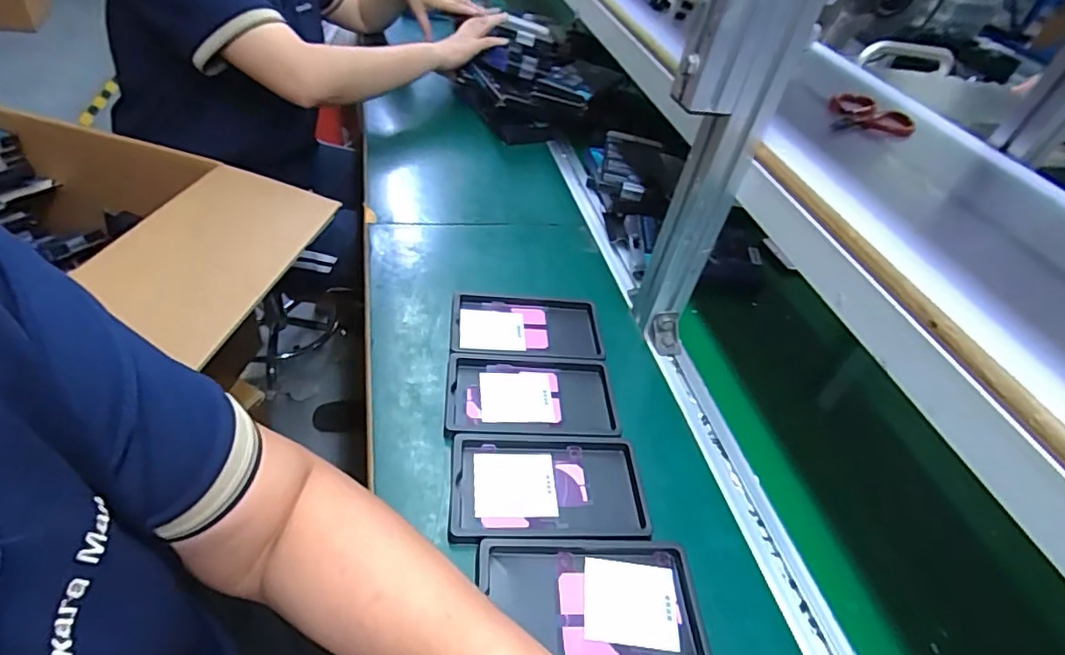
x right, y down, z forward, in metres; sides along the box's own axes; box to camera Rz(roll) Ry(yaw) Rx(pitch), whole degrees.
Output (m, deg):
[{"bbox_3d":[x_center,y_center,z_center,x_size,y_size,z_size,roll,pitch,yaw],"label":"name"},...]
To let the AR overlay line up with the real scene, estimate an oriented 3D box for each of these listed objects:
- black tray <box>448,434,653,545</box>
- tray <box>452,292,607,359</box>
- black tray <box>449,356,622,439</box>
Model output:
[{"bbox_3d":[0.013,0.134,0.454,0.160,0.015,0.097,4,44,-10],"label":"black tray"},{"bbox_3d":[-0.007,0.001,0.588,0.157,0.016,0.090,5,44,-9],"label":"tray"},{"bbox_3d":[-0.001,0.065,0.521,0.159,0.012,0.094,4,44,-11],"label":"black tray"}]

